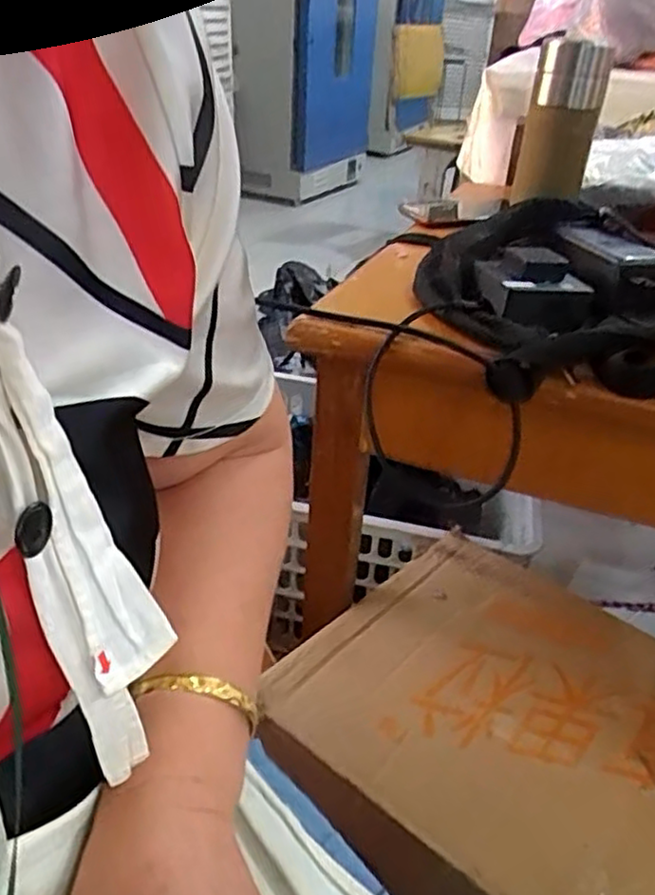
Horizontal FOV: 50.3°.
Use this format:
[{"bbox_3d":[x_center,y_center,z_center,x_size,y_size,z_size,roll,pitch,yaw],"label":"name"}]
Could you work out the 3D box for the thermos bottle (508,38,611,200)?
[{"bbox_3d":[0.231,-0.323,0.693,0.071,0.129,0.069,11,34,12],"label":"thermos bottle"}]

